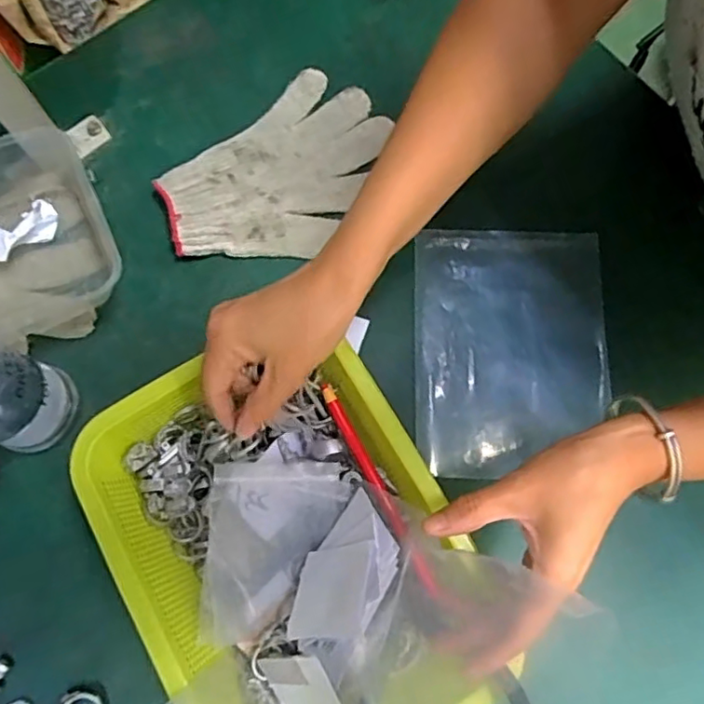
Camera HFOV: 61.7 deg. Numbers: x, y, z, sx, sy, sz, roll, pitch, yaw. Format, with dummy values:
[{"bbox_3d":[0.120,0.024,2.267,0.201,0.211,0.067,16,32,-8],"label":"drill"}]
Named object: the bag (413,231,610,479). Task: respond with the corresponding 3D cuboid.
[{"bbox_3d":[0.122,-0.004,0.457,0.144,0.010,0.191,2,75,-1],"label":"bag"}]

